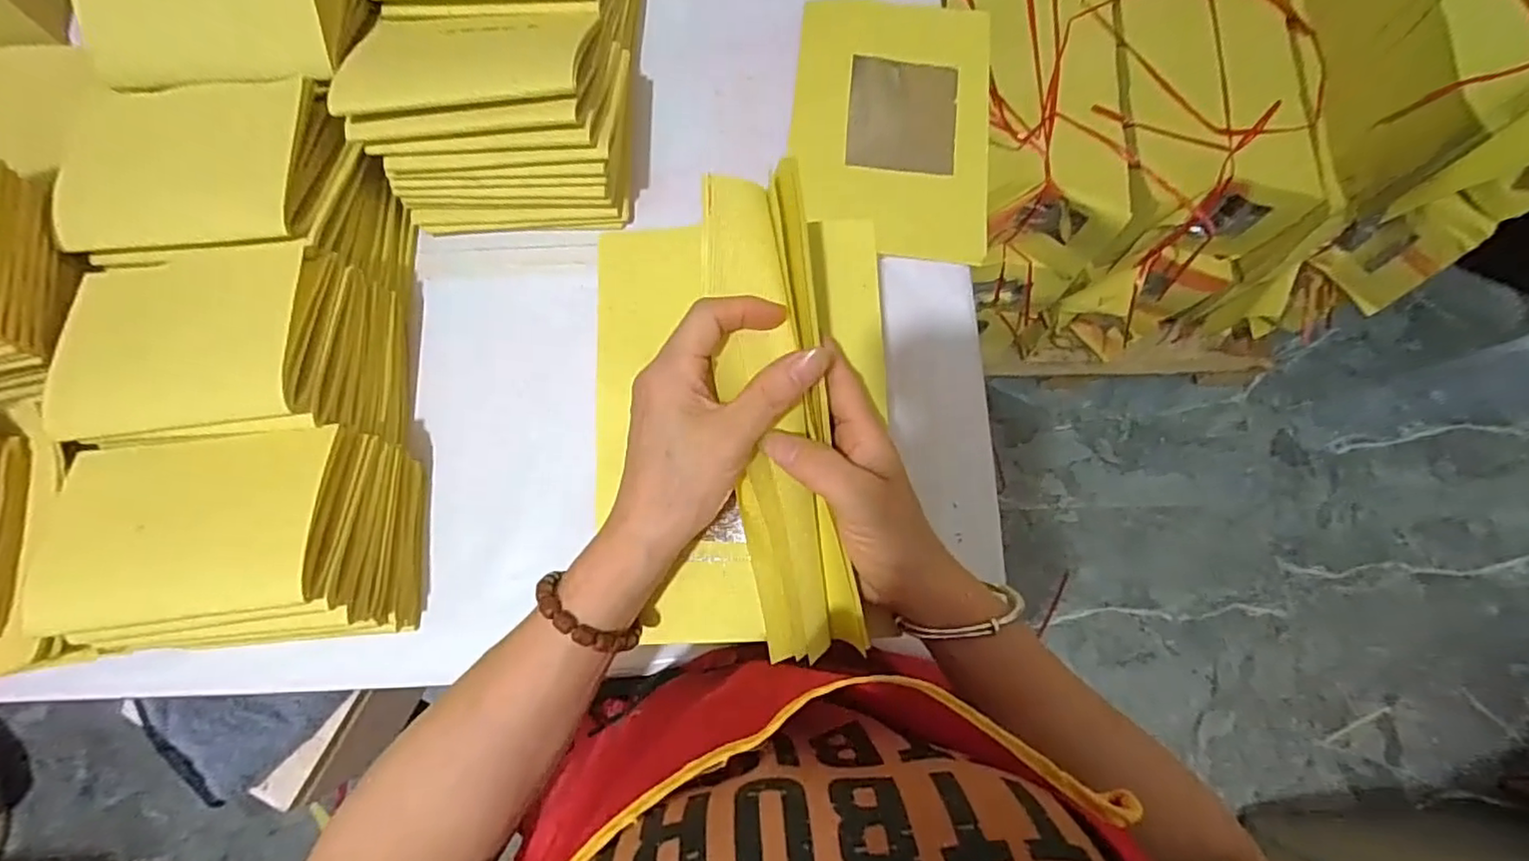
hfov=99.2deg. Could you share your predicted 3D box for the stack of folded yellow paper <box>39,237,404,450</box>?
[{"bbox_3d":[-0.353,-0.047,0.434,0.175,0.099,0.117,-7,77,-1],"label":"stack of folded yellow paper"}]

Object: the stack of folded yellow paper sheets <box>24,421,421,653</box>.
[{"bbox_3d":[-0.339,0.071,0.417,0.193,0.102,0.120,-4,77,0],"label":"stack of folded yellow paper sheets"}]

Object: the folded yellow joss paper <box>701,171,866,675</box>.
[{"bbox_3d":[0.008,-0.007,0.308,0.050,0.054,0.226,-8,90,-1],"label":"folded yellow joss paper"}]

